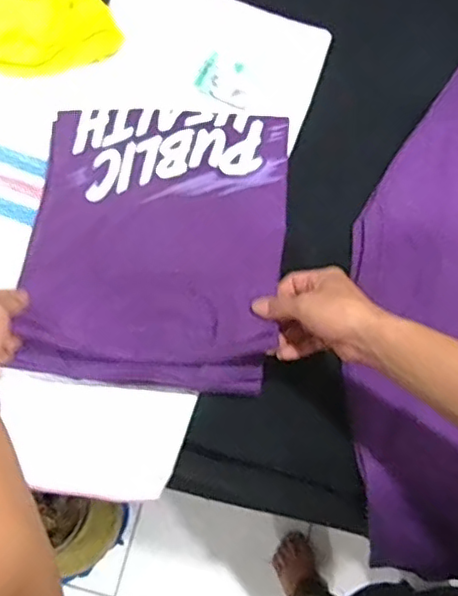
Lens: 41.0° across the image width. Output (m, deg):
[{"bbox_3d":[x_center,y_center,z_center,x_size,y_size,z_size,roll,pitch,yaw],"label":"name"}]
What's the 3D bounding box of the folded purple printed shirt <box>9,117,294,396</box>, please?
[{"bbox_3d":[-0.078,-0.074,0.681,0.277,0.075,0.328,3,69,0],"label":"folded purple printed shirt"}]

